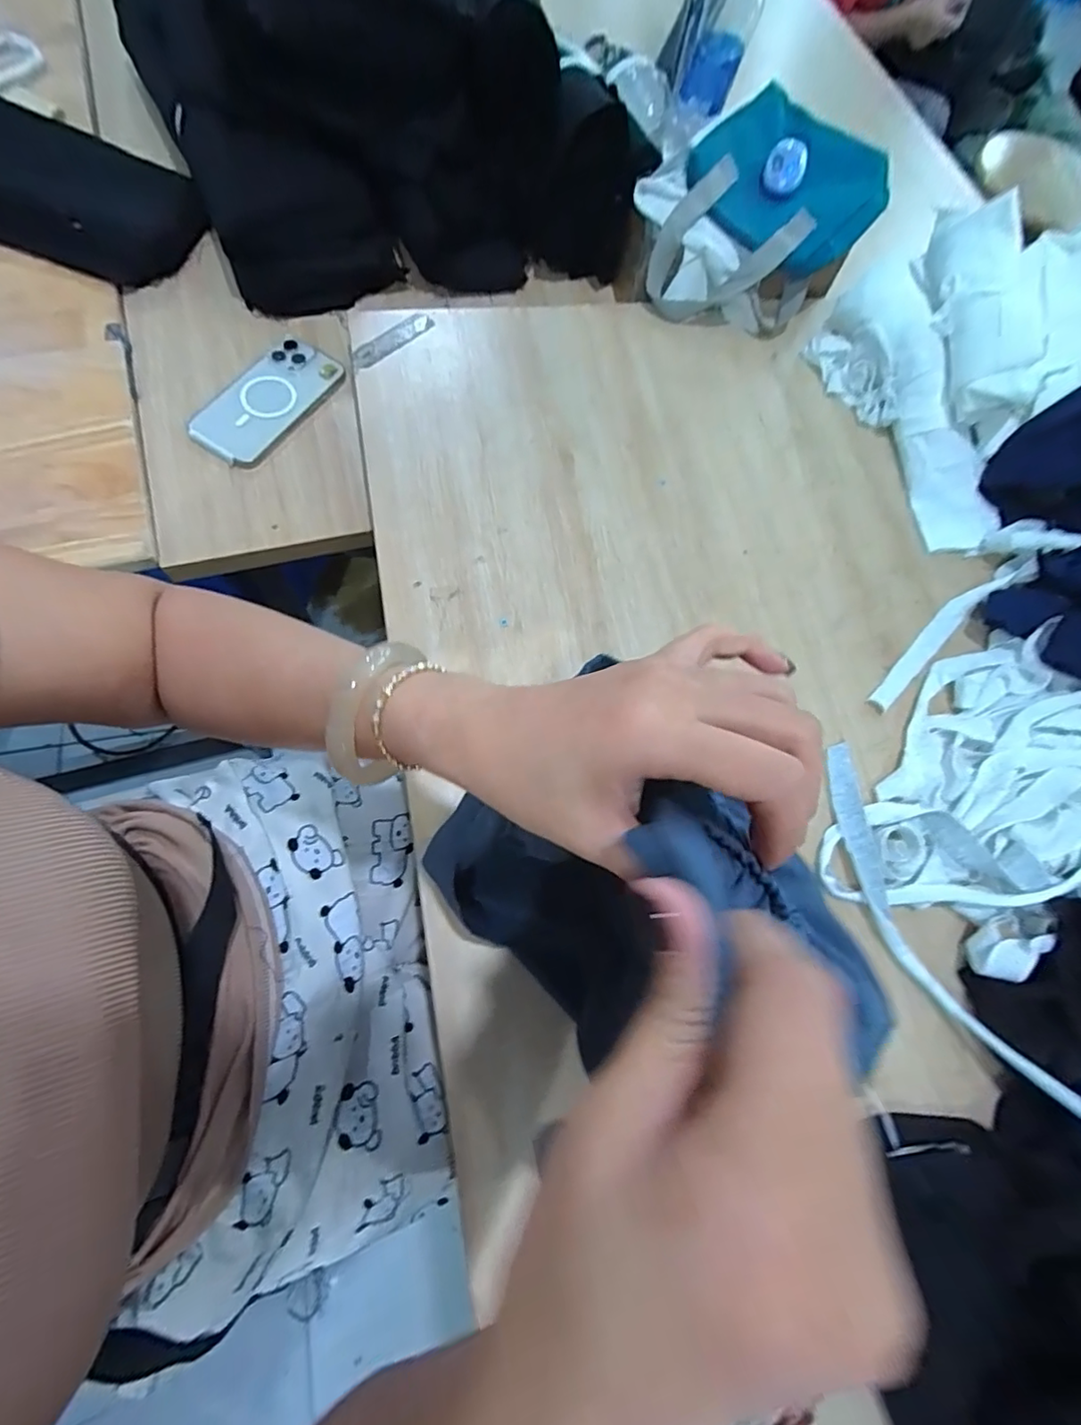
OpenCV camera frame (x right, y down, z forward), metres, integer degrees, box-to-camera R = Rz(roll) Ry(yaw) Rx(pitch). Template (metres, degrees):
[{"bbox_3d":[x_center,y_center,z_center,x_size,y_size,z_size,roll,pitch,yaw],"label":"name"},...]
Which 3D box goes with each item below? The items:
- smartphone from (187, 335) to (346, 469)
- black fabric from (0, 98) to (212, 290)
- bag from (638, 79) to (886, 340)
[{"bbox_3d":[-0.282,-0.322,0.584,0.080,0.009,0.161,34,72,-3],"label":"smartphone"},{"bbox_3d":[-0.600,-0.590,0.606,0.442,0.029,0.169,18,79,-4],"label":"black fabric"},{"bbox_3d":[0.229,-0.540,0.629,0.246,0.101,0.202,-39,81,-16],"label":"bag"}]

